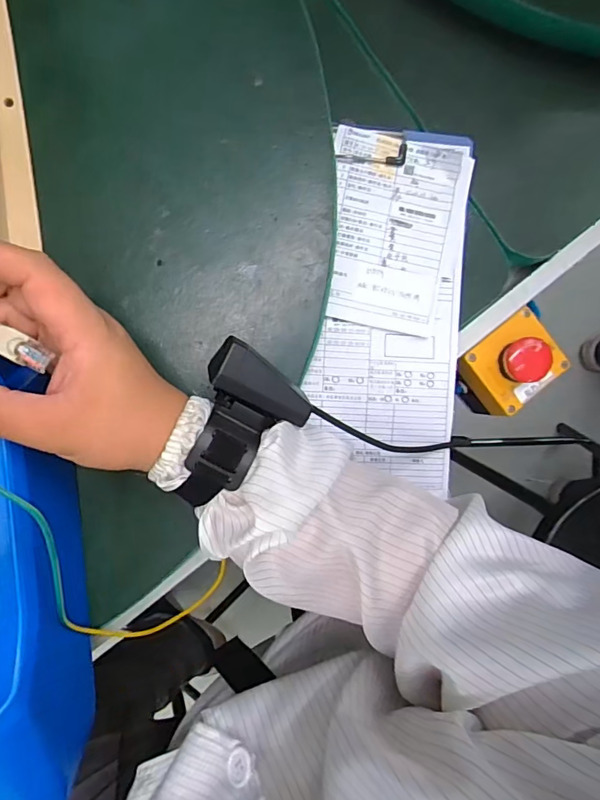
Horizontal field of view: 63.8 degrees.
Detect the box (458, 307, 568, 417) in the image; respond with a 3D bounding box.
[{"bbox_3d":[0.193,-0.036,0.454,0.082,0.078,0.068,-42,96,-2],"label":"box"}]

